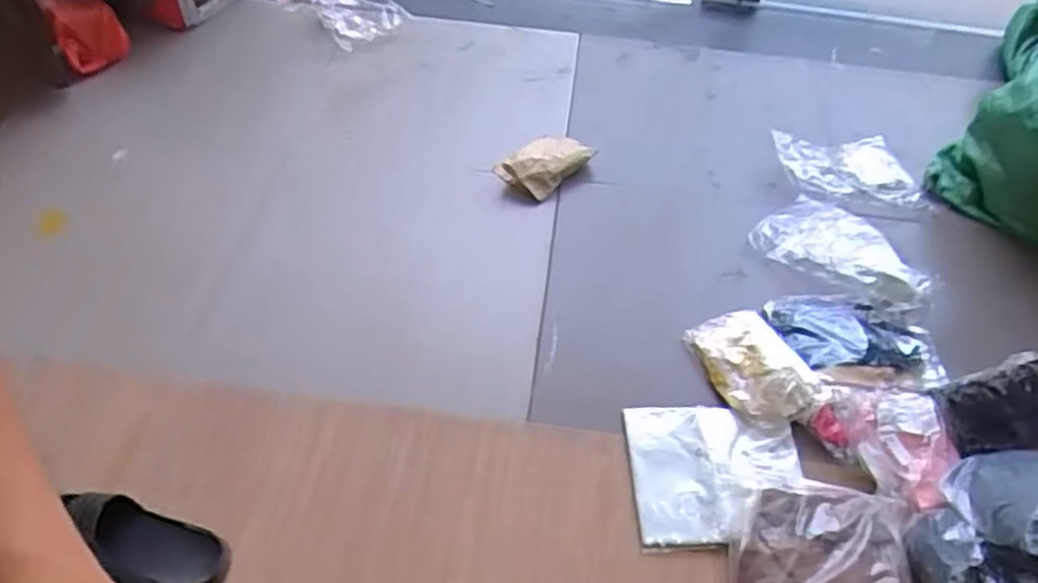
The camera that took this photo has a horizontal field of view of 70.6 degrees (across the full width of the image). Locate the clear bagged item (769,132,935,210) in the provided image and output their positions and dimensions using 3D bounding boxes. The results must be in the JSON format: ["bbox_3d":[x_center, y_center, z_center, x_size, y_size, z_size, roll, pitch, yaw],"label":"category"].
[{"bbox_3d":[0.707,-0.261,1.575,0.293,0.062,0.224,-5,50,-9],"label":"clear bagged item"}]

